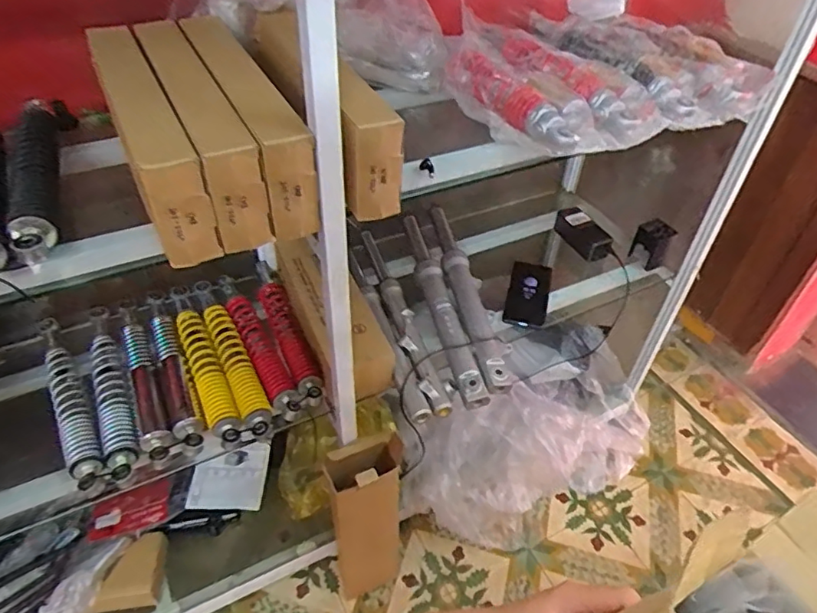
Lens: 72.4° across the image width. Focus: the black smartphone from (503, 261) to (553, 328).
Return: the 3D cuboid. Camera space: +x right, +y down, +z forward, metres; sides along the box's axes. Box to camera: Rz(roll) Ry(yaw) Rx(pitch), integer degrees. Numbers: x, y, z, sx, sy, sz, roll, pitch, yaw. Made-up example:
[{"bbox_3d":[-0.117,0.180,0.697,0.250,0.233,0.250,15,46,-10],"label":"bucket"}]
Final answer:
[{"bbox_3d":[0.228,-0.022,1.056,0.078,0.015,0.149,15,56,4],"label":"black smartphone"}]

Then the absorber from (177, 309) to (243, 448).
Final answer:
[{"bbox_3d":[-0.309,0.108,0.862,0.046,0.038,0.260,-20,48,-22],"label":"absorber"}]

